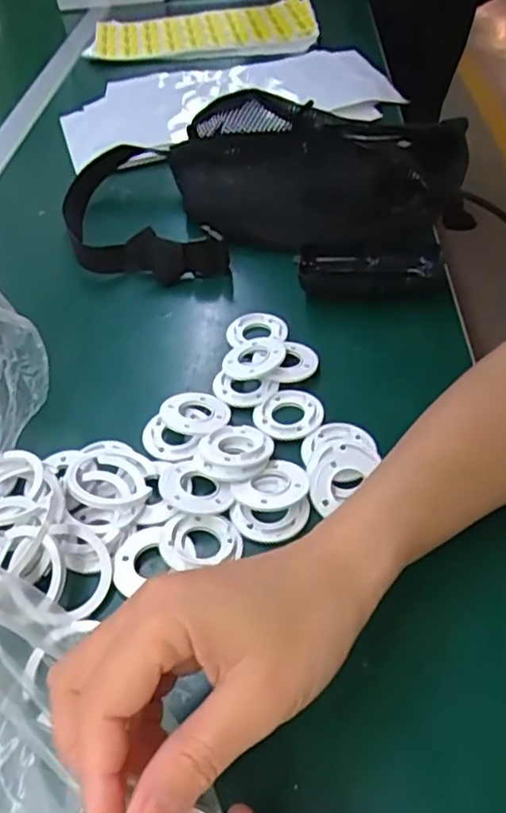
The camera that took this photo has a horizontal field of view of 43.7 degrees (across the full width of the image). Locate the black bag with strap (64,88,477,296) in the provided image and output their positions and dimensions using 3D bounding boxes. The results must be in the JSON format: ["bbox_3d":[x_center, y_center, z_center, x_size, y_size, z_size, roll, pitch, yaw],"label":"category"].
[{"bbox_3d":[0.004,-0.199,0.558,0.368,0.082,0.214,5,46,11],"label":"black bag with strap"}]

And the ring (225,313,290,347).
[{"bbox_3d":[0.003,-0.060,0.481,0.046,0.009,0.046,-3,45,3],"label":"ring"}]

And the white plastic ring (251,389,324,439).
[{"bbox_3d":[0.023,0.005,0.413,0.044,0.009,0.042,-3,45,3],"label":"white plastic ring"}]

